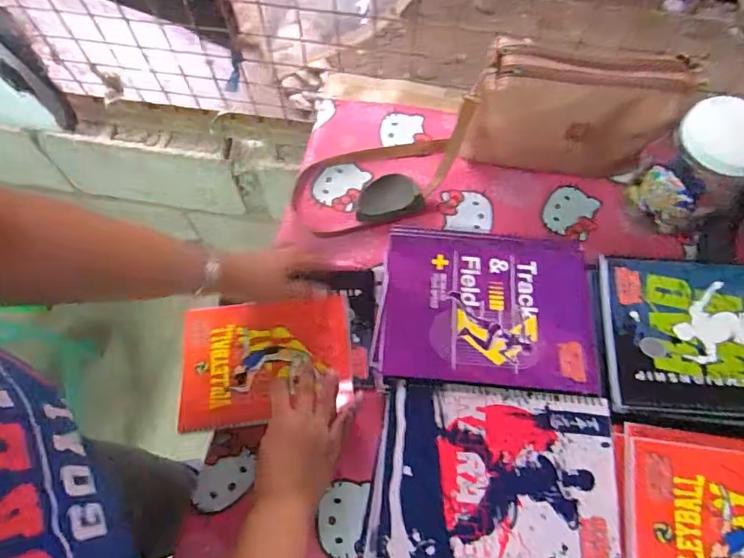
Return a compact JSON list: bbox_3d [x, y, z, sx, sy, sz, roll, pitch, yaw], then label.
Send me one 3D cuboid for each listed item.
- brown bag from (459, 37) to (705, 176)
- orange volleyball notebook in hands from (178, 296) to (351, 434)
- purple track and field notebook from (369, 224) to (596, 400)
[{"bbox_3d":[0.245,-0.205,0.639,0.248,0.177,0.065,6,66,3],"label":"brown bag"},{"bbox_3d":[-0.126,0.098,0.594,0.196,0.016,0.141,-5,66,-1],"label":"orange volleyball notebook in hands"},{"bbox_3d":[0.112,0.026,0.492,0.203,0.013,0.158,4,66,3],"label":"purple track and field notebook"}]

